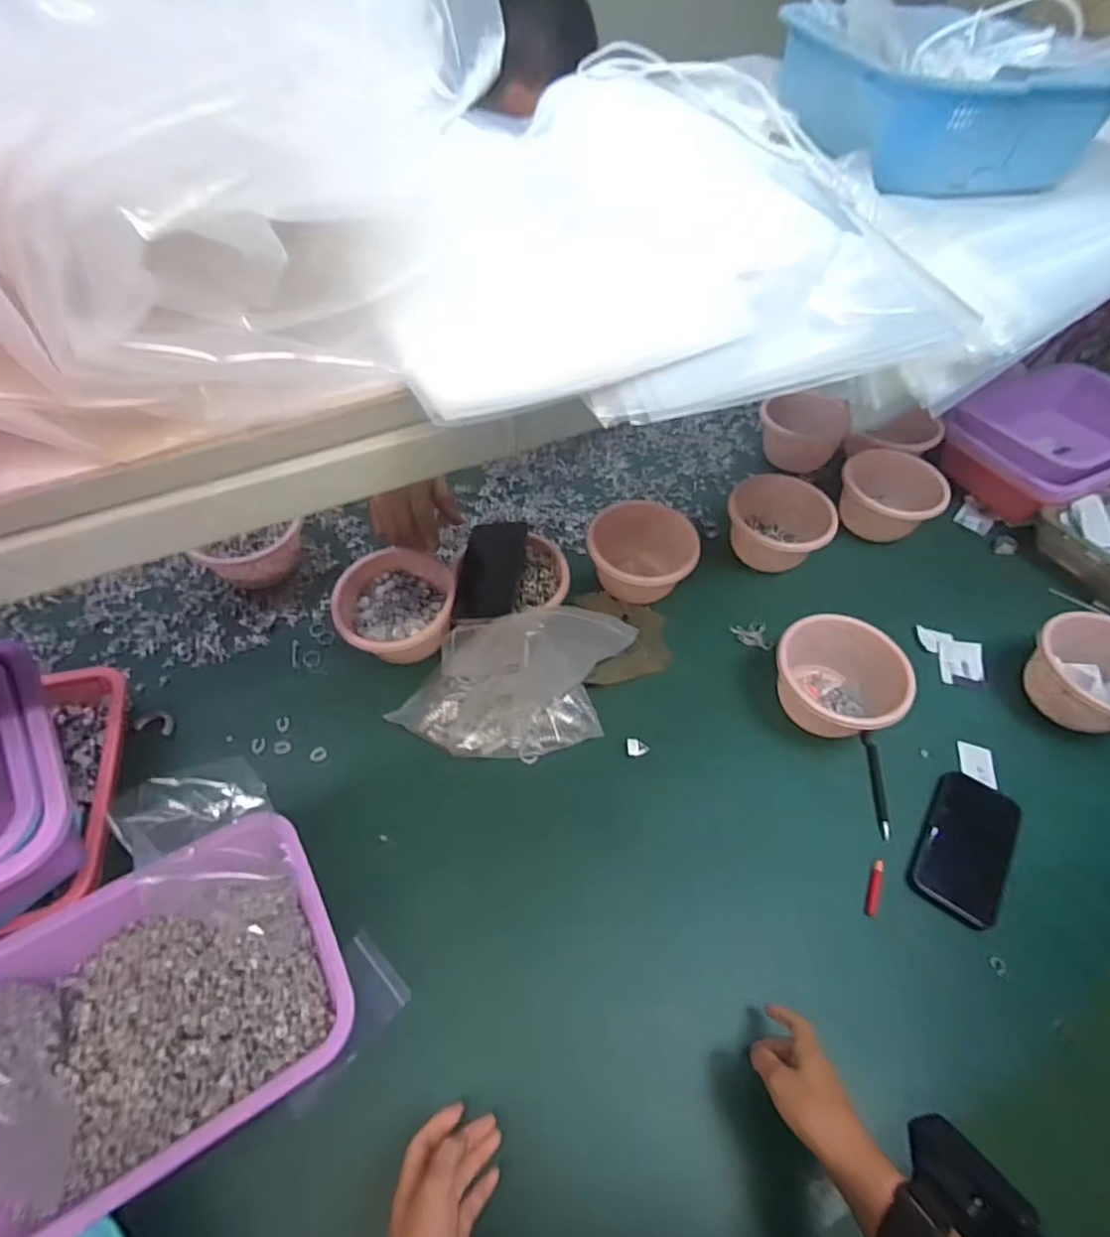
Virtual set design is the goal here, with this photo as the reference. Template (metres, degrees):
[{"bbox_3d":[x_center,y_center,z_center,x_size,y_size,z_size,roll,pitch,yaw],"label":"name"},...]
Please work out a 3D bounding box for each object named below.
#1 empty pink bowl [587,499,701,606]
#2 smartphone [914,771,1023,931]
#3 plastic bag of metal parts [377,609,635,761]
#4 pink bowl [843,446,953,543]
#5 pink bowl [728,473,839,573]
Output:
[{"bbox_3d":[0.120,-0.088,0.834,0.150,0.084,0.126,4,54,0],"label":"empty pink bowl"},{"bbox_3d":[0.453,0.247,0.646,0.087,0.010,0.161,31,58,18],"label":"smartphone"},{"bbox_3d":[-0.041,0.066,0.669,0.292,0.135,0.137,-9,55,-9],"label":"plastic bag of metal parts"},{"bbox_3d":[0.487,-0.172,0.877,0.144,0.084,0.113,31,58,19],"label":"pink bowl"},{"bbox_3d":[0.329,-0.138,0.883,0.152,0.082,0.126,27,57,16],"label":"pink bowl"}]

